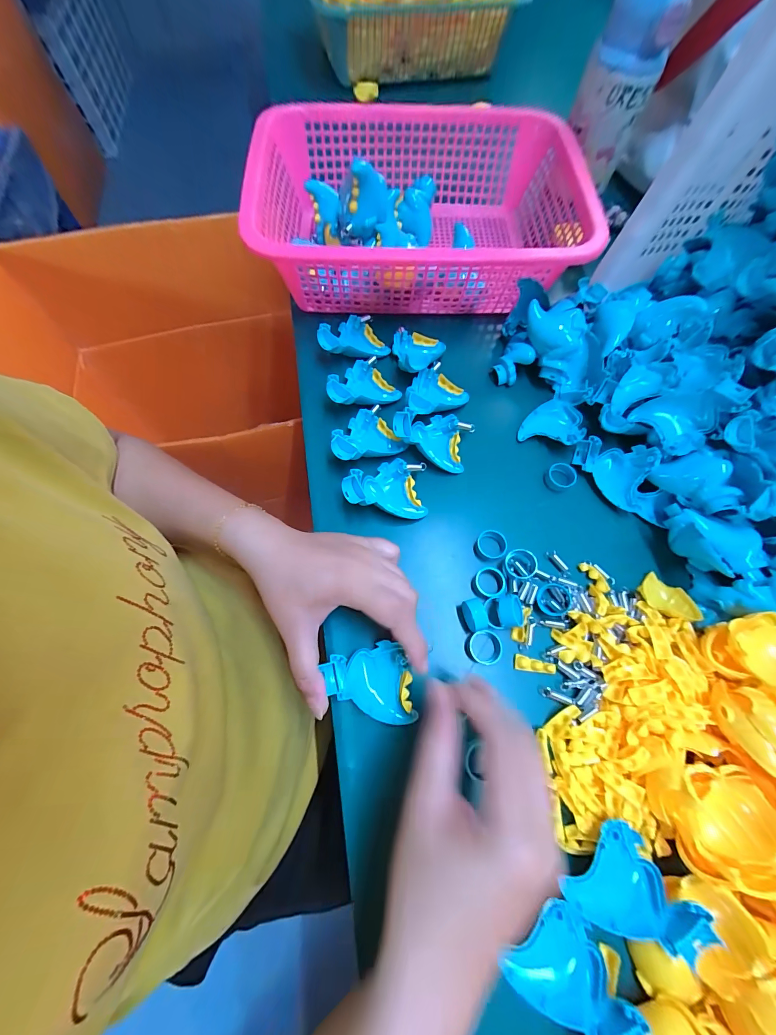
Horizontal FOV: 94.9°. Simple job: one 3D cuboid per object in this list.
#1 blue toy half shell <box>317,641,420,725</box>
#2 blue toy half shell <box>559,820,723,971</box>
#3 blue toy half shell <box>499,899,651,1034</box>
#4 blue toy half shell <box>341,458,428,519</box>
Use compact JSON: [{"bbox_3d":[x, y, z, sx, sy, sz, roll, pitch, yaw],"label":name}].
[{"bbox_3d":[-0.013,0.122,0.261,0.061,0.028,0.055,-3,69,-2],"label":"blue toy half shell"},{"bbox_3d":[0.151,0.232,0.214,0.056,0.025,0.065,-41,75,-15],"label":"blue toy half shell"},{"bbox_3d":[0.110,0.273,0.204,0.061,0.029,0.052,43,74,14],"label":"blue toy half shell"},{"bbox_3d":[-0.001,-0.031,0.317,0.072,0.031,0.050,4,69,1],"label":"blue toy half shell"}]

